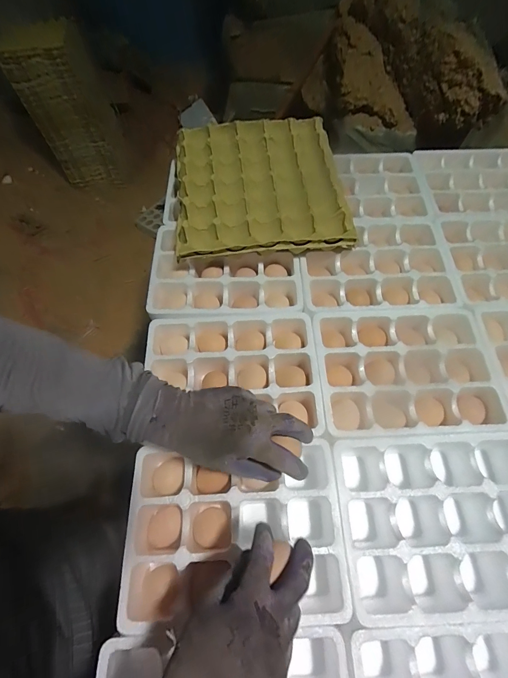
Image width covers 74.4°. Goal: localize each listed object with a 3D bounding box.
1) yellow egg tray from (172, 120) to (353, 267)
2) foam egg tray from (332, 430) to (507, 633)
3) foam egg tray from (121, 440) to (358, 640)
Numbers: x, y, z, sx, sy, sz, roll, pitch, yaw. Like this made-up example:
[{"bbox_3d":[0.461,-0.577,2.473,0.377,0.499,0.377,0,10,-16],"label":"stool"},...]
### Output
[{"bbox_3d":[0.004,-0.270,0.589,0.281,0.057,0.299,-5,64,-4],"label":"yellow egg tray"},{"bbox_3d":[0.224,0.220,0.410,0.245,0.074,0.185,-3,63,-1],"label":"foam egg tray"},{"bbox_3d":[-0.022,0.227,0.403,0.238,0.064,0.176,-3,64,-3],"label":"foam egg tray"}]

